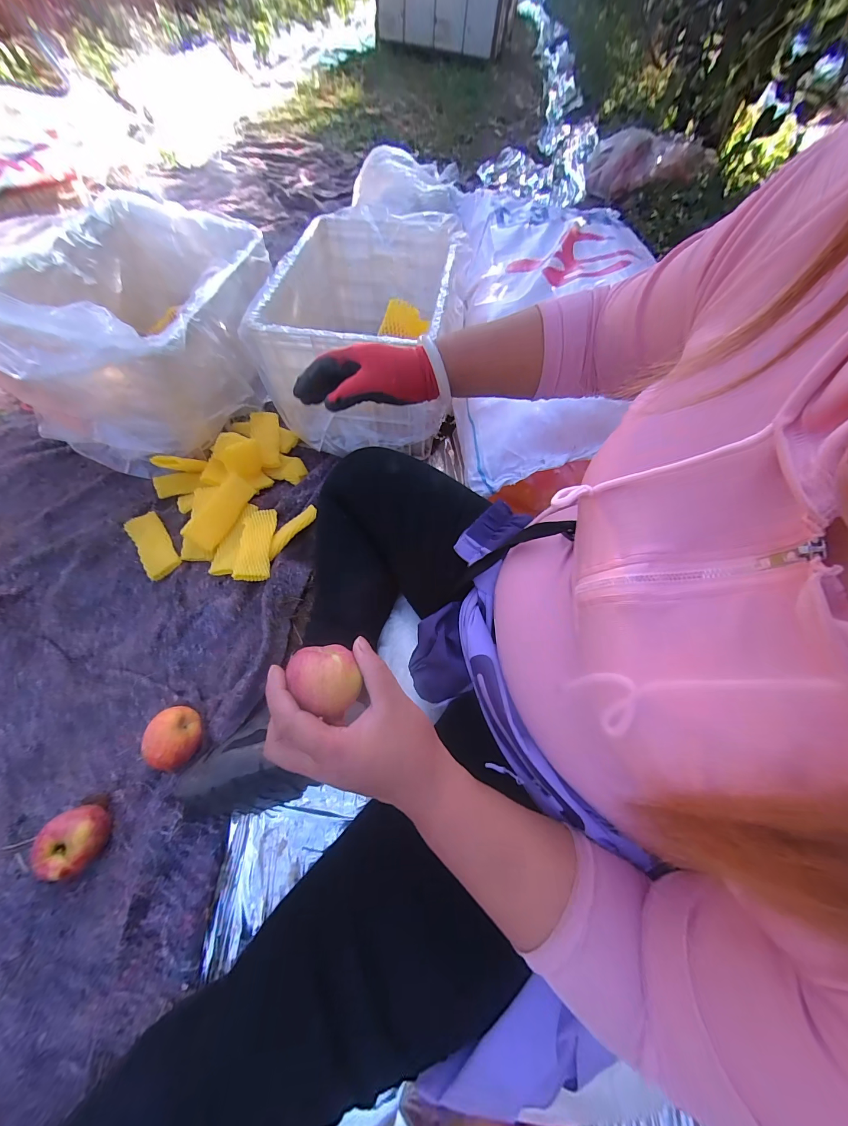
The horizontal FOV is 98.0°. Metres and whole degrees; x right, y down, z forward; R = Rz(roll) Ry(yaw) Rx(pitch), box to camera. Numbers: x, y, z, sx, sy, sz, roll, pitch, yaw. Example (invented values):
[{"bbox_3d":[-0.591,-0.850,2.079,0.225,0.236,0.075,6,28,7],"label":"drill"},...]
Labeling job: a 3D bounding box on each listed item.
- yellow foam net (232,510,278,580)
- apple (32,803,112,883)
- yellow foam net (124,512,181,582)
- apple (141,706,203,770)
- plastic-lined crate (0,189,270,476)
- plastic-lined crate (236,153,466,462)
[{"bbox_3d":[-0.308,-0.037,0.675,0.062,0.019,0.150,-4,61,-7],"label":"yellow foam net"},{"bbox_3d":[-0.457,0.363,0.483,0.067,0.057,0.073,1,63,-3],"label":"apple"},{"bbox_3d":[-0.519,-0.036,0.706,0.061,0.015,0.153,-33,70,-18],"label":"yellow foam net"},{"bbox_3d":[-0.367,0.256,0.543,0.071,0.063,0.083,4,60,-2],"label":"apple"},{"bbox_3d":[-0.544,-0.504,0.749,0.403,0.257,0.576,10,60,1],"label":"plastic-lined crate"},{"bbox_3d":[-0.140,-0.517,0.827,0.368,0.252,0.568,8,60,0],"label":"plastic-lined crate"}]

